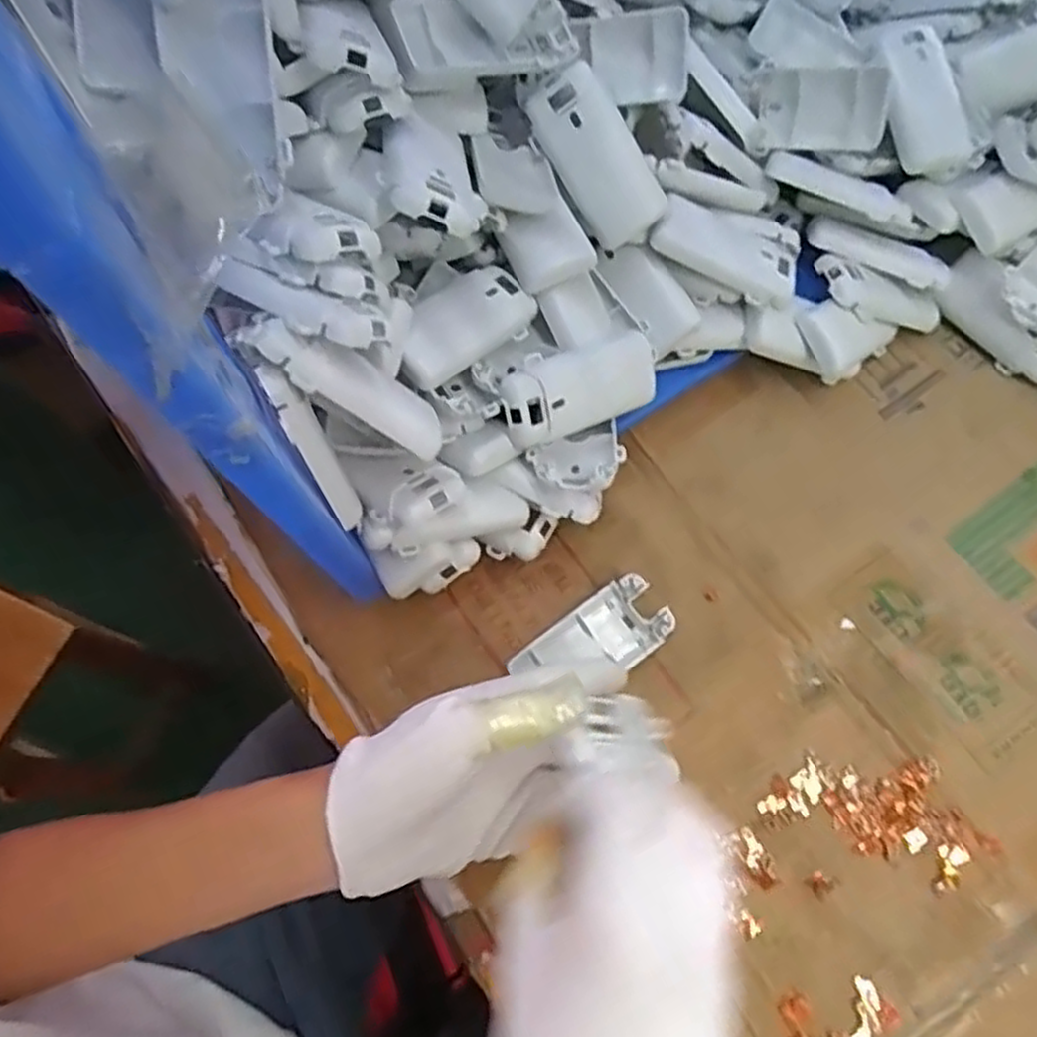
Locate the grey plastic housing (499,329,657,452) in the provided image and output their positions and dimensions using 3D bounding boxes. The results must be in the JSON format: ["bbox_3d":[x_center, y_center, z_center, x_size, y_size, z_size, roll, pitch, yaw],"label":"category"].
[{"bbox_3d":[0.036,-0.074,0.417,0.096,0.038,0.033,-22,67,-21],"label":"grey plastic housing"}]

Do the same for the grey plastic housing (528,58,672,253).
[{"bbox_3d":[0.045,-0.205,0.424,0.040,0.035,0.095,-43,114,-14],"label":"grey plastic housing"}]

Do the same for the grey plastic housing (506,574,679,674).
[{"bbox_3d":[0.045,0.075,0.435,0.092,0.016,0.045,-35,70,-11],"label":"grey plastic housing"}]

